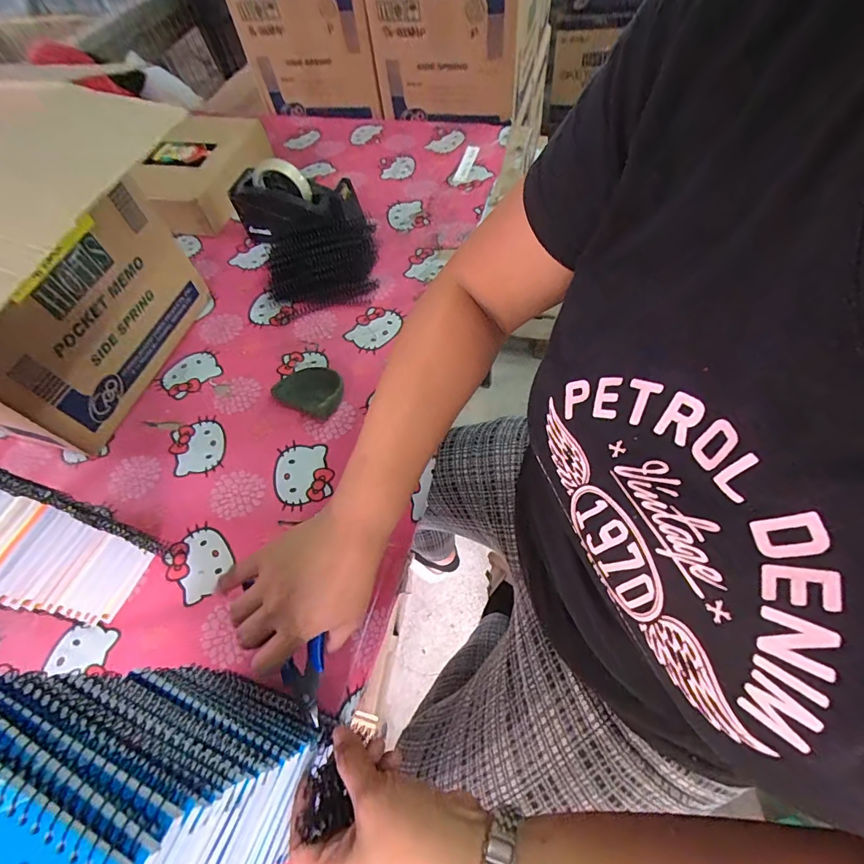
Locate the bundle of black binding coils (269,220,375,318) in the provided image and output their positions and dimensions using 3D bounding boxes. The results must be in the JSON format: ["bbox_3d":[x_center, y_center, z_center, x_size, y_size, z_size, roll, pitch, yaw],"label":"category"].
[{"bbox_3d":[-0.168,-0.256,0.671,0.164,0.025,0.135,-10,87,-4],"label":"bundle of black binding coils"}]

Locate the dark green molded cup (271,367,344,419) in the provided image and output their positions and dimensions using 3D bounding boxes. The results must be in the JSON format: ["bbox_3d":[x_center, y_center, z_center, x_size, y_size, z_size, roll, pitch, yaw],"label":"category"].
[{"bbox_3d":[-0.161,-0.057,0.574,0.083,0.032,0.071,10,61,11],"label":"dark green molded cup"}]

